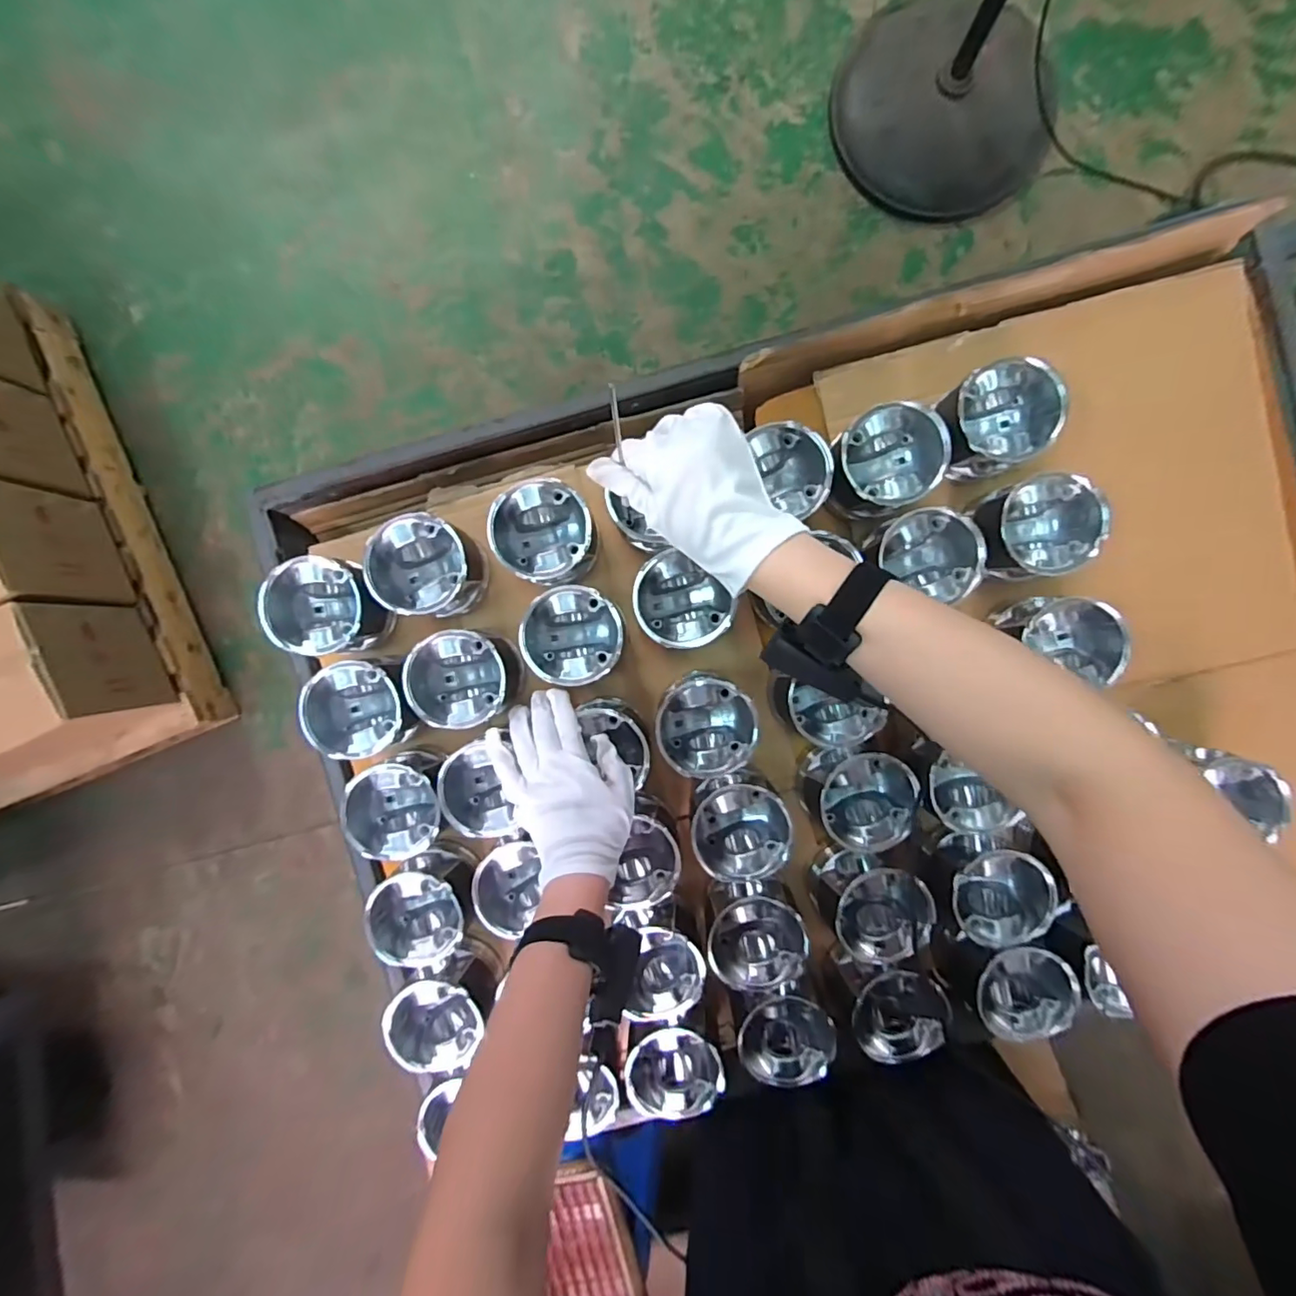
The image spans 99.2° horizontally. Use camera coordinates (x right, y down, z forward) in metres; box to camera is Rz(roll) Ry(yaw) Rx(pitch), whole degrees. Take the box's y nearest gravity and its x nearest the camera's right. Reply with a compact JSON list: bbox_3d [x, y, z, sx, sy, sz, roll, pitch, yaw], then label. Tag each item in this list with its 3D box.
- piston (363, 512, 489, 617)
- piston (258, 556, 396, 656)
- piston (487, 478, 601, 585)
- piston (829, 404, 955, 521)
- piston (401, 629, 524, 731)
[{"bbox_3d":[-0.215,-0.080,0.550,0.096,0.079,0.091,0,93,2],"label":"piston"},{"bbox_3d":[-0.311,-0.040,0.547,0.103,0.066,0.095,7,93,2],"label":"piston"},{"bbox_3d":[-0.098,-0.112,0.547,0.096,0.085,0.092,0,93,2],"label":"piston"},{"bbox_3d":[0.220,-0.176,0.531,0.102,0.073,0.092,-4,93,2],"label":"piston"},{"bbox_3d":[-0.179,0.030,0.544,0.096,0.064,0.095,1,93,2],"label":"piston"}]

